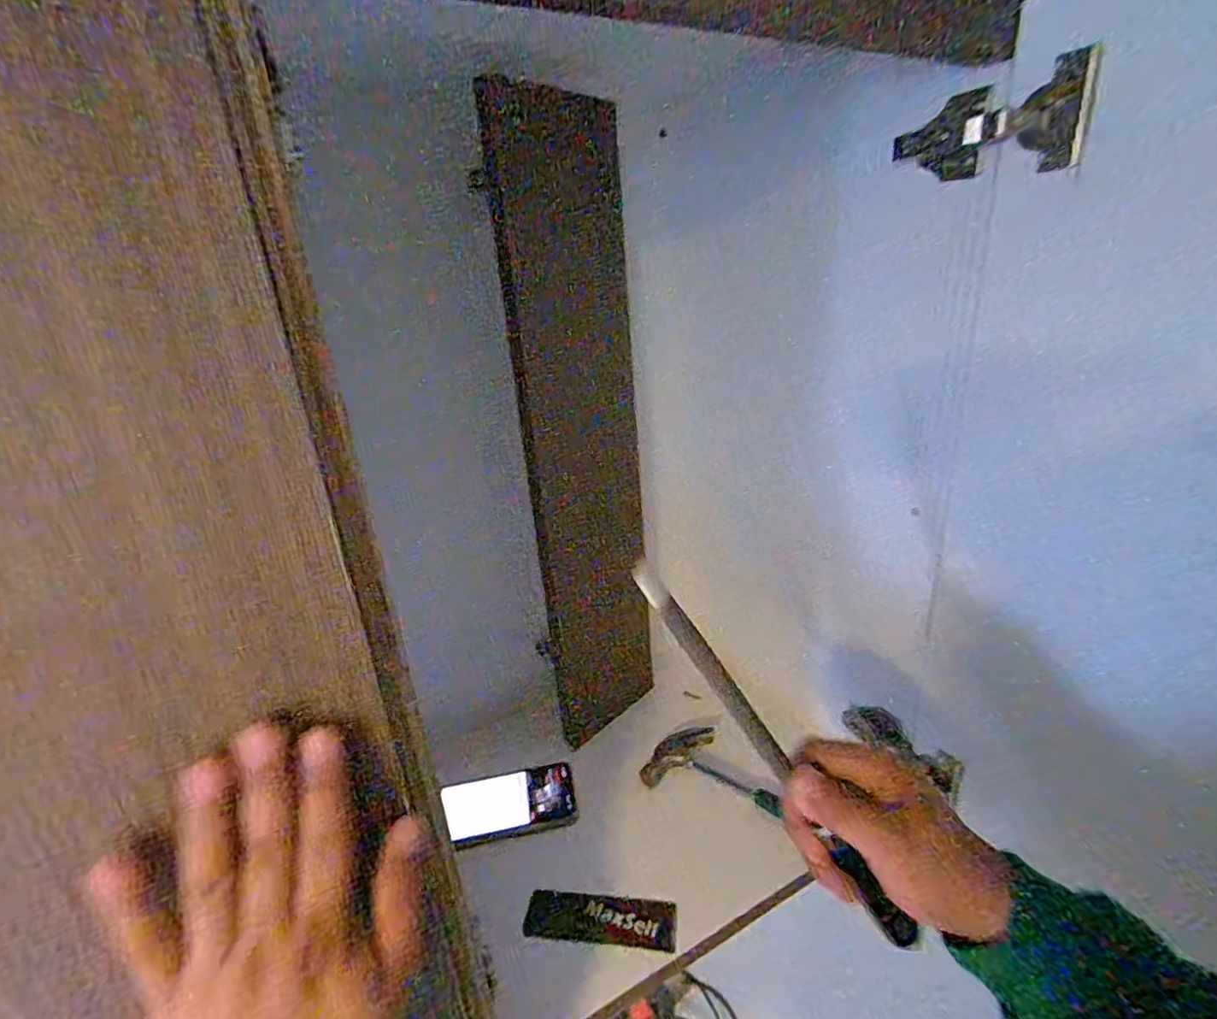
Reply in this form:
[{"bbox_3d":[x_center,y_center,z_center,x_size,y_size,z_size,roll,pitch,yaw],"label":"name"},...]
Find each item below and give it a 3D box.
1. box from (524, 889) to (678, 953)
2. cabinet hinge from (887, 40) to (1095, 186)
[{"bbox_3d":[-0.006,0.364,0.518,0.131,0.019,0.032,-2,21,8],"label":"box"},{"bbox_3d":[0.254,-0.255,0.397,0.025,0.054,0.136,-9,21,-10],"label":"cabinet hinge"}]

